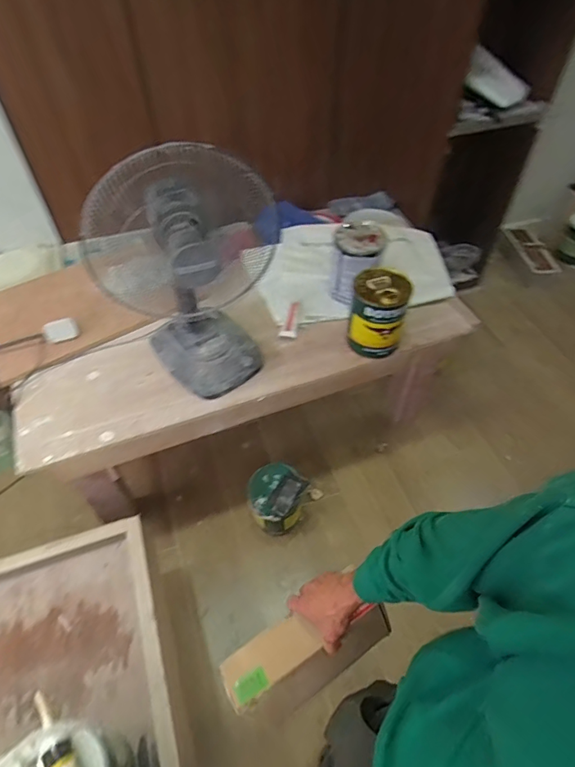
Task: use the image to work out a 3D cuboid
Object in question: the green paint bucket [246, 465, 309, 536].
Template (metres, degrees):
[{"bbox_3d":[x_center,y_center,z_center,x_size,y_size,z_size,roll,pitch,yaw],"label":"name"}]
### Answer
[{"bbox_3d":[-0.035,0.374,1.487,0.172,0.205,0.170,0,51,0],"label":"green paint bucket"}]

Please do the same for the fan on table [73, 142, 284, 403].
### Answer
[{"bbox_3d":[-0.224,-0.258,1.058,0.348,0.612,0.264,-18,54,-14],"label":"fan on table"}]

